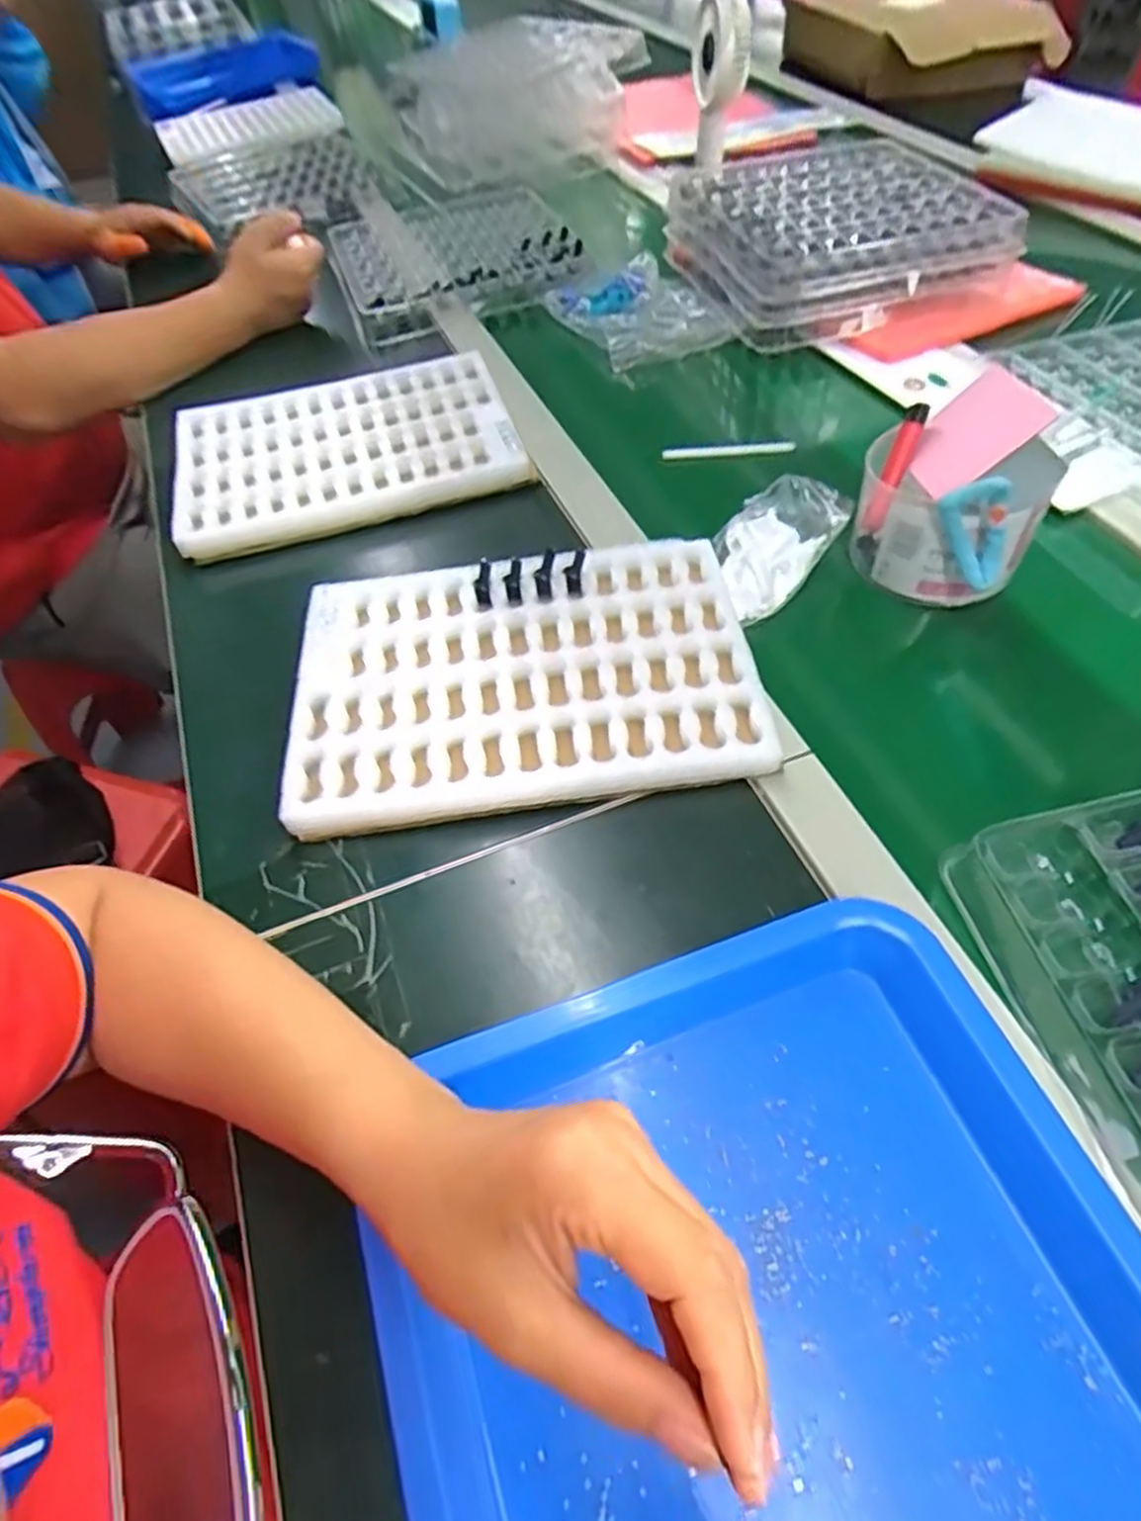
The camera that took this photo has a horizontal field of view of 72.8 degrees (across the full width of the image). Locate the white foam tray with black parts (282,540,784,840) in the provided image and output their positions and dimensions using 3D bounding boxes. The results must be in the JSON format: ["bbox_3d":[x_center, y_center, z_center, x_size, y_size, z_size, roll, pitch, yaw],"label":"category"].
[{"bbox_3d":[-0.029,-0.052,0.478,0.269,0.033,0.186,-8,52,-2],"label":"white foam tray with black parts"}]

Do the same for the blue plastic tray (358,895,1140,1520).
[{"bbox_3d":[0.084,0.226,0.258,0.278,0.037,0.324,-17,53,-8],"label":"blue plastic tray"}]

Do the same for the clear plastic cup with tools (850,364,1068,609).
[{"bbox_3d":[0.249,-0.171,0.505,0.109,0.112,0.100,28,60,23],"label":"clear plastic cup with tools"}]

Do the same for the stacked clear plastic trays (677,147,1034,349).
[{"bbox_3d":[0.254,-0.522,0.759,0.251,0.062,0.251,-16,53,-8],"label":"stacked clear plastic trays"}]

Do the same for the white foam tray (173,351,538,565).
[{"bbox_3d":[-0.184,-0.258,0.640,0.266,0.034,0.177,-16,53,-8],"label":"white foam tray"}]

